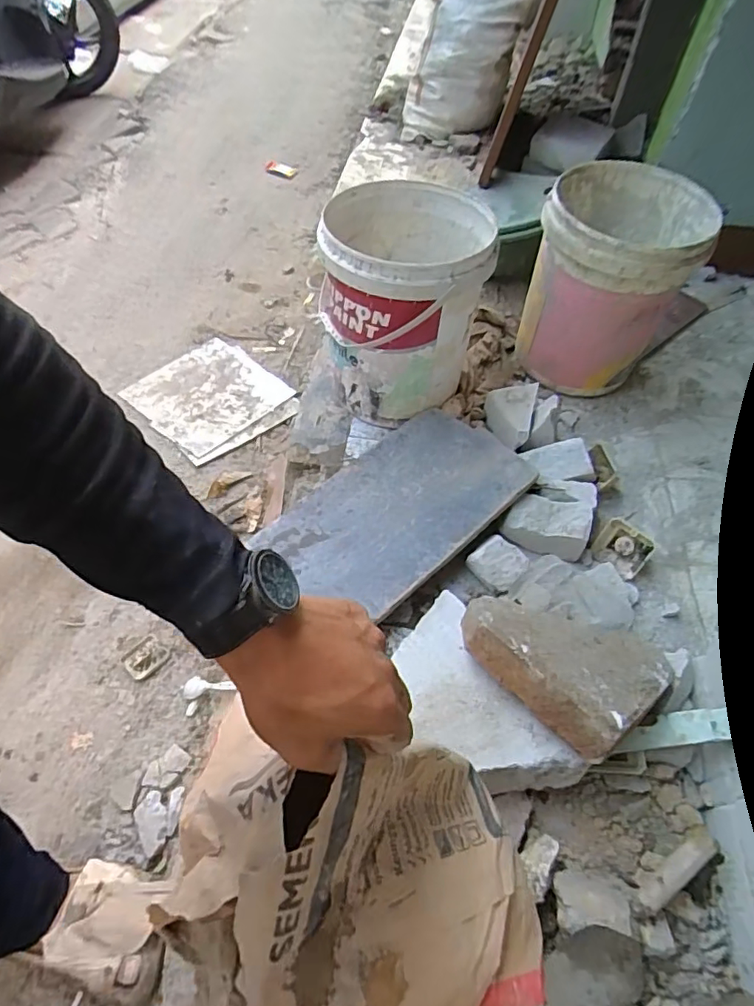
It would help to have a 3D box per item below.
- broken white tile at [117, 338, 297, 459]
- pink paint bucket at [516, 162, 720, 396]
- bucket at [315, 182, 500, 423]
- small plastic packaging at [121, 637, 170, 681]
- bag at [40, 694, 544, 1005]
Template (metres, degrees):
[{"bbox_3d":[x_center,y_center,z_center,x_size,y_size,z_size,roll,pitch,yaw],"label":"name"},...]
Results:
[{"bbox_3d":[-0.410,-0.274,1.367,0.291,0.020,0.315,38,62,24],"label":"broken white tile"},{"bbox_3d":[0.498,-0.474,1.230,0.293,0.360,0.343,25,56,15],"label":"pink paint bucket"},{"bbox_3d":[0.052,-0.391,1.121,0.294,0.332,0.323,2,53,-2],"label":"bucket"},{"bbox_3d":[-0.399,0.268,0.970,0.057,0.009,0.067,35,60,23],"label":"small plastic packaging"},{"bbox_3d":[-0.002,0.276,0.382,0.249,0.189,0.199,0,53,-1],"label":"bag"}]

